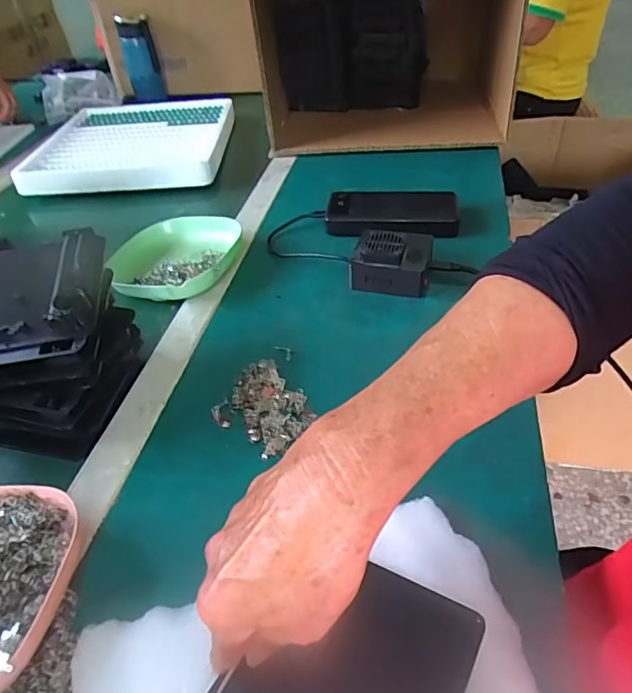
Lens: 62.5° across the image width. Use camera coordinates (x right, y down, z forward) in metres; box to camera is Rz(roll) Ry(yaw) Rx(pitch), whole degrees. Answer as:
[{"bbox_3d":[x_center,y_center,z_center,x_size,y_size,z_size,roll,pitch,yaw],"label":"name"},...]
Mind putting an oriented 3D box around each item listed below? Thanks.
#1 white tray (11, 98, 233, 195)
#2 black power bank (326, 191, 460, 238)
[{"bbox_3d":[-0.294,-0.339,0.850,0.291,0.028,0.318,-6,41,0],"label":"white tray"},{"bbox_3d":[0.093,-0.163,0.637,0.156,0.026,0.079,2,43,4],"label":"black power bank"}]

